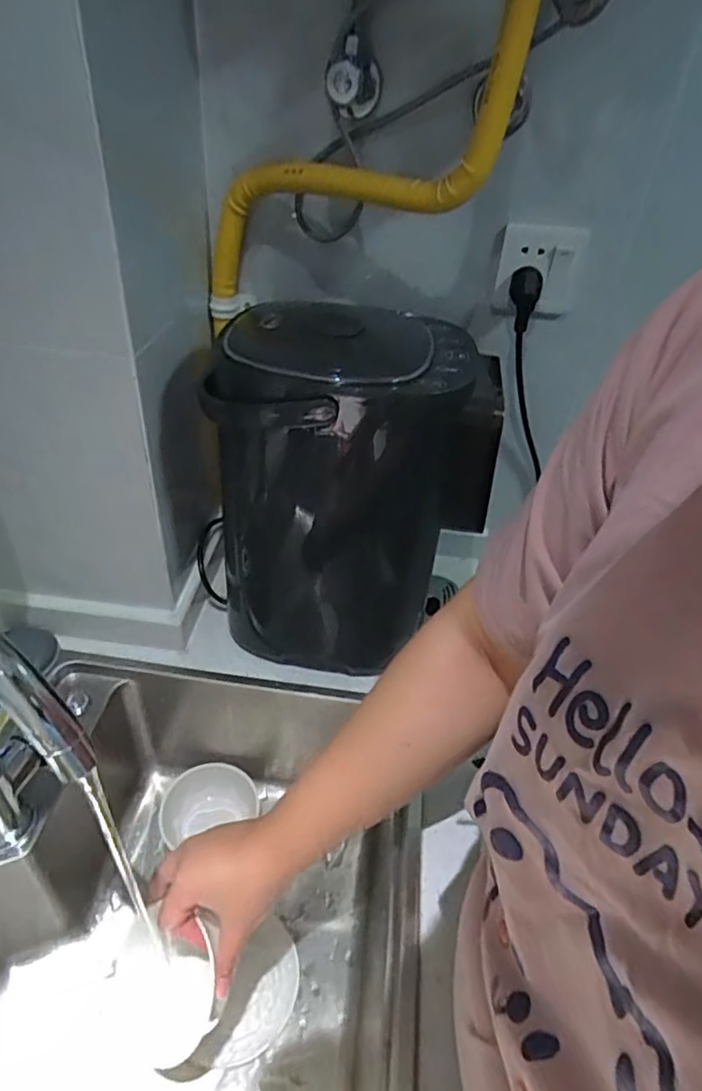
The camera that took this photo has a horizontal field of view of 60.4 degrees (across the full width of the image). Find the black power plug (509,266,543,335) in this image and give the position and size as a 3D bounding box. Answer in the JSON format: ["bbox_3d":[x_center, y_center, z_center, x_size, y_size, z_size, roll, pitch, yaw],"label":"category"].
[{"bbox_3d":[0.182,-0.262,0.640,0.033,0.059,0.034,16,40,11],"label":"black power plug"}]

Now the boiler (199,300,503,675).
[{"bbox_3d":[-0.023,-0.072,0.690,0.249,0.361,0.255,-1,39,-9],"label":"boiler"}]

